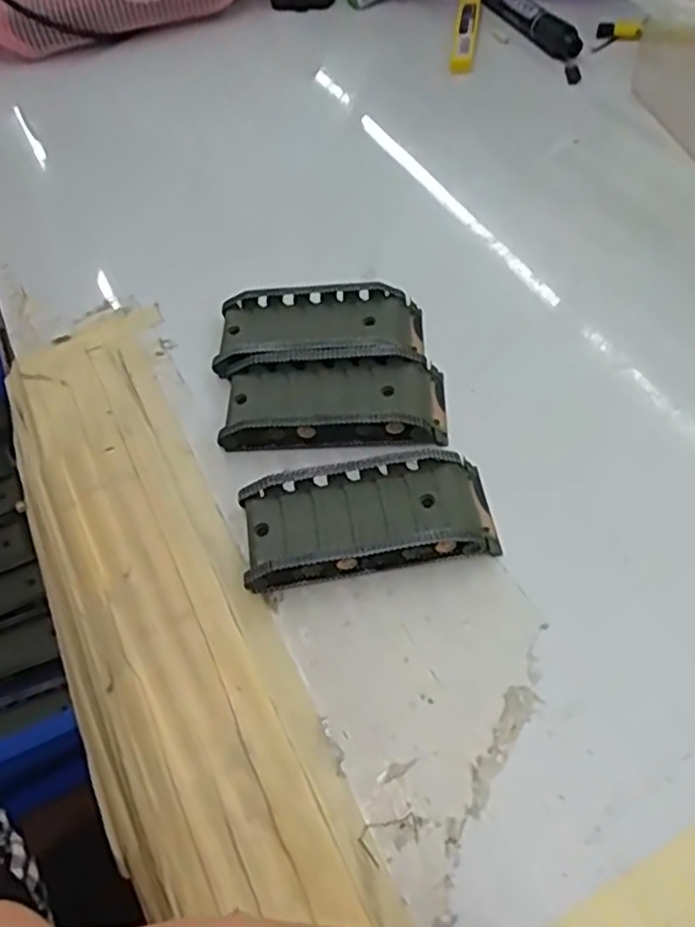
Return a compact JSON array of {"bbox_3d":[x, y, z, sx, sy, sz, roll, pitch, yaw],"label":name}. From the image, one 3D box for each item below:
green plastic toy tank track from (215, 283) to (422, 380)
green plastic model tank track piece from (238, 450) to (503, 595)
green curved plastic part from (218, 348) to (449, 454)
[{"bbox_3d":[-0.013,-0.065,0.347,0.097,0.019,0.047,-2,54,4],"label":"green plastic toy tank track"},{"bbox_3d":[0.008,0.021,0.284,0.096,0.019,0.045,-10,54,-2],"label":"green plastic model tank track piece"},{"bbox_3d":[-0.006,-0.029,0.320,0.097,0.018,0.045,-1,54,5],"label":"green curved plastic part"}]

